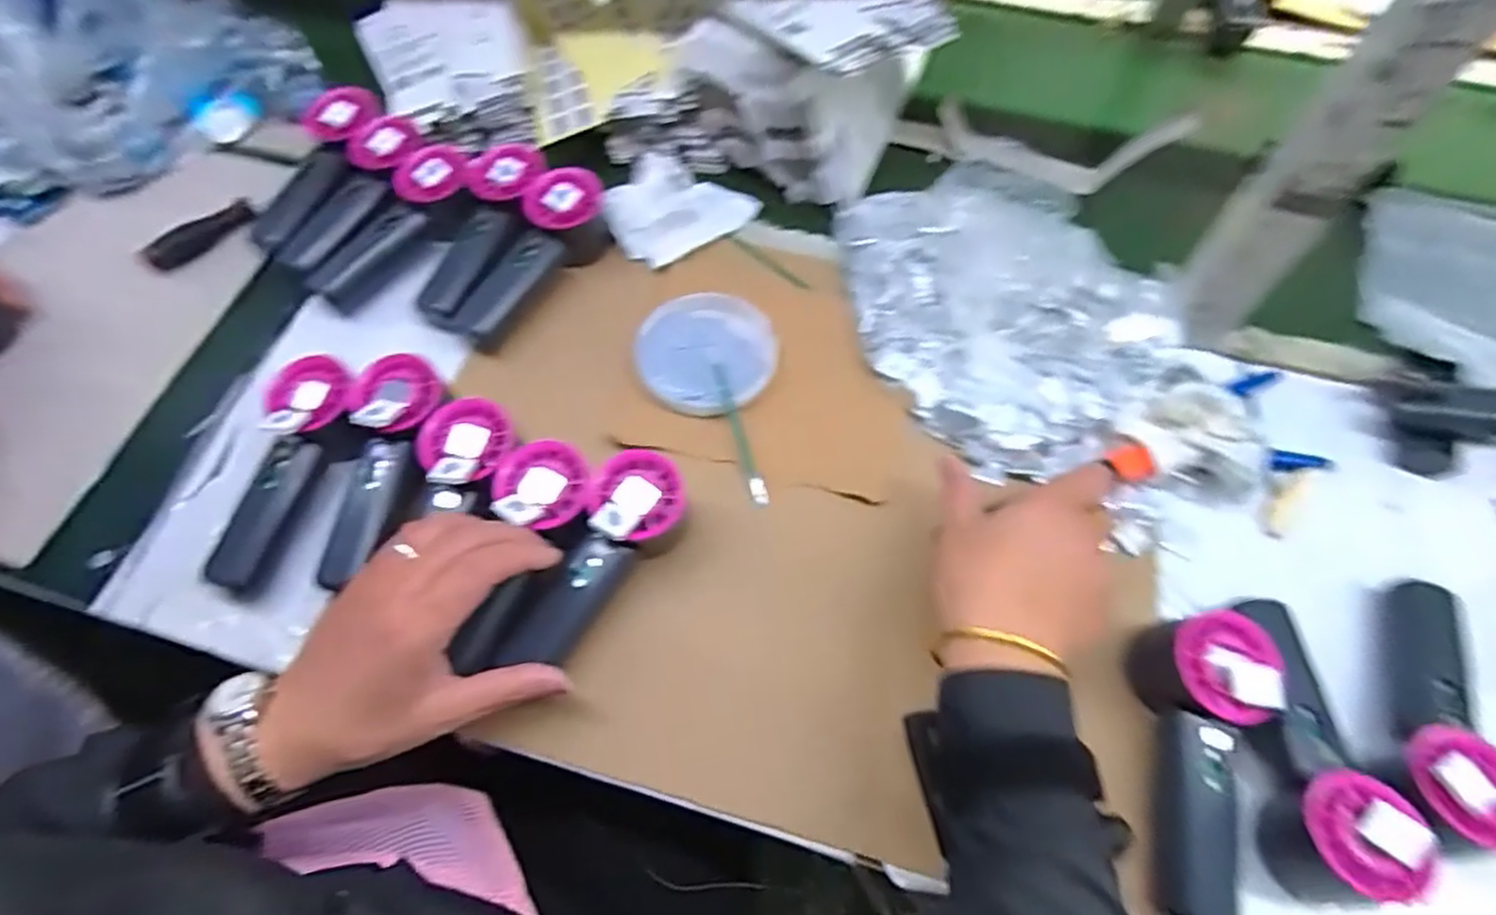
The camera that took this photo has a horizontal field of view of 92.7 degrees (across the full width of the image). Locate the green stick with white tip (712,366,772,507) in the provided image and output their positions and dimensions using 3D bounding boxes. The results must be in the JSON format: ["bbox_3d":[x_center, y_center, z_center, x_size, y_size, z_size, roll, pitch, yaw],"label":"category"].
[{"bbox_3d":[-0.006,-0.015,0.502,0.011,0.011,0.105,-16,77,-10],"label":"green stick with white tip"}]

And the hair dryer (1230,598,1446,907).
[{"bbox_3d":[0.295,0.152,0.389,0.058,0.057,0.154,1,60,0],"label":"hair dryer"}]

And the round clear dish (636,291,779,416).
[{"bbox_3d":[-0.030,-0.079,0.530,0.100,0.022,0.097,0,60,-1],"label":"round clear dish"}]

